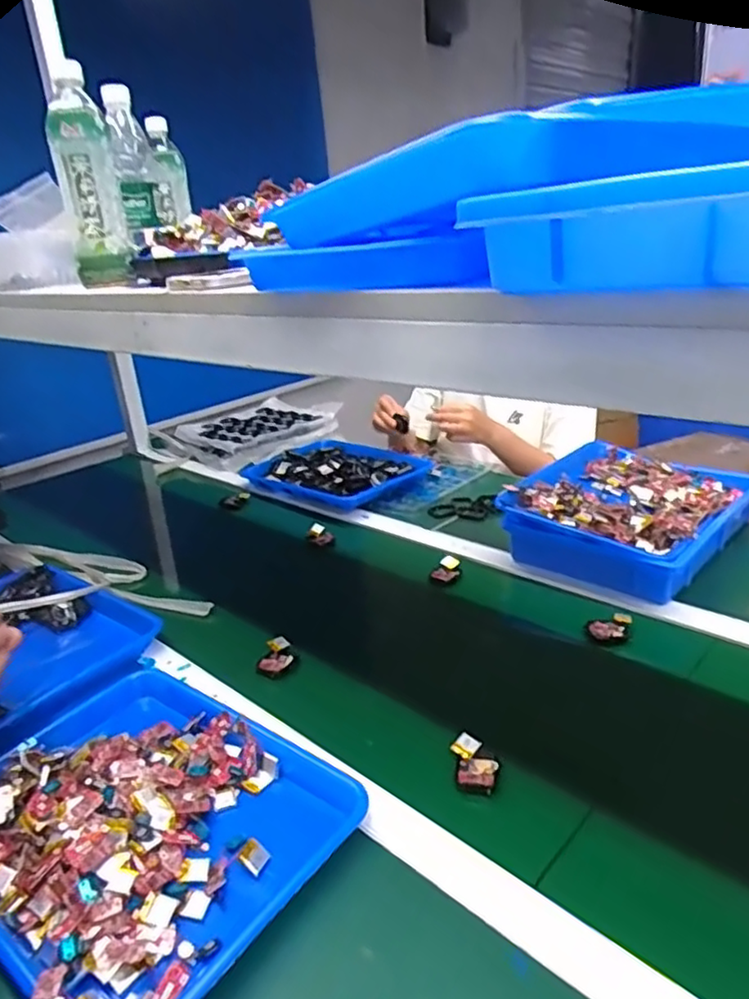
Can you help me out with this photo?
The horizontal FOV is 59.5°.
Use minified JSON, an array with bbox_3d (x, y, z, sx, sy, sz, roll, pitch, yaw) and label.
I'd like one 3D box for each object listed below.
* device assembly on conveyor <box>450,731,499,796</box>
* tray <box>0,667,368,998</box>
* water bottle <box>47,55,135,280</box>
[{"bbox_3d":[0.090,0.235,0.587,0.037,0.017,0.057,-7,22,-3],"label":"device assembly on conveyor"},{"bbox_3d":[-0.195,0.251,0.538,0.320,0.041,0.243,13,28,38],"label":"tray"},{"bbox_3d":[-0.299,-0.331,0.684,0.058,0.195,0.057,-12,23,-14],"label":"water bottle"}]

